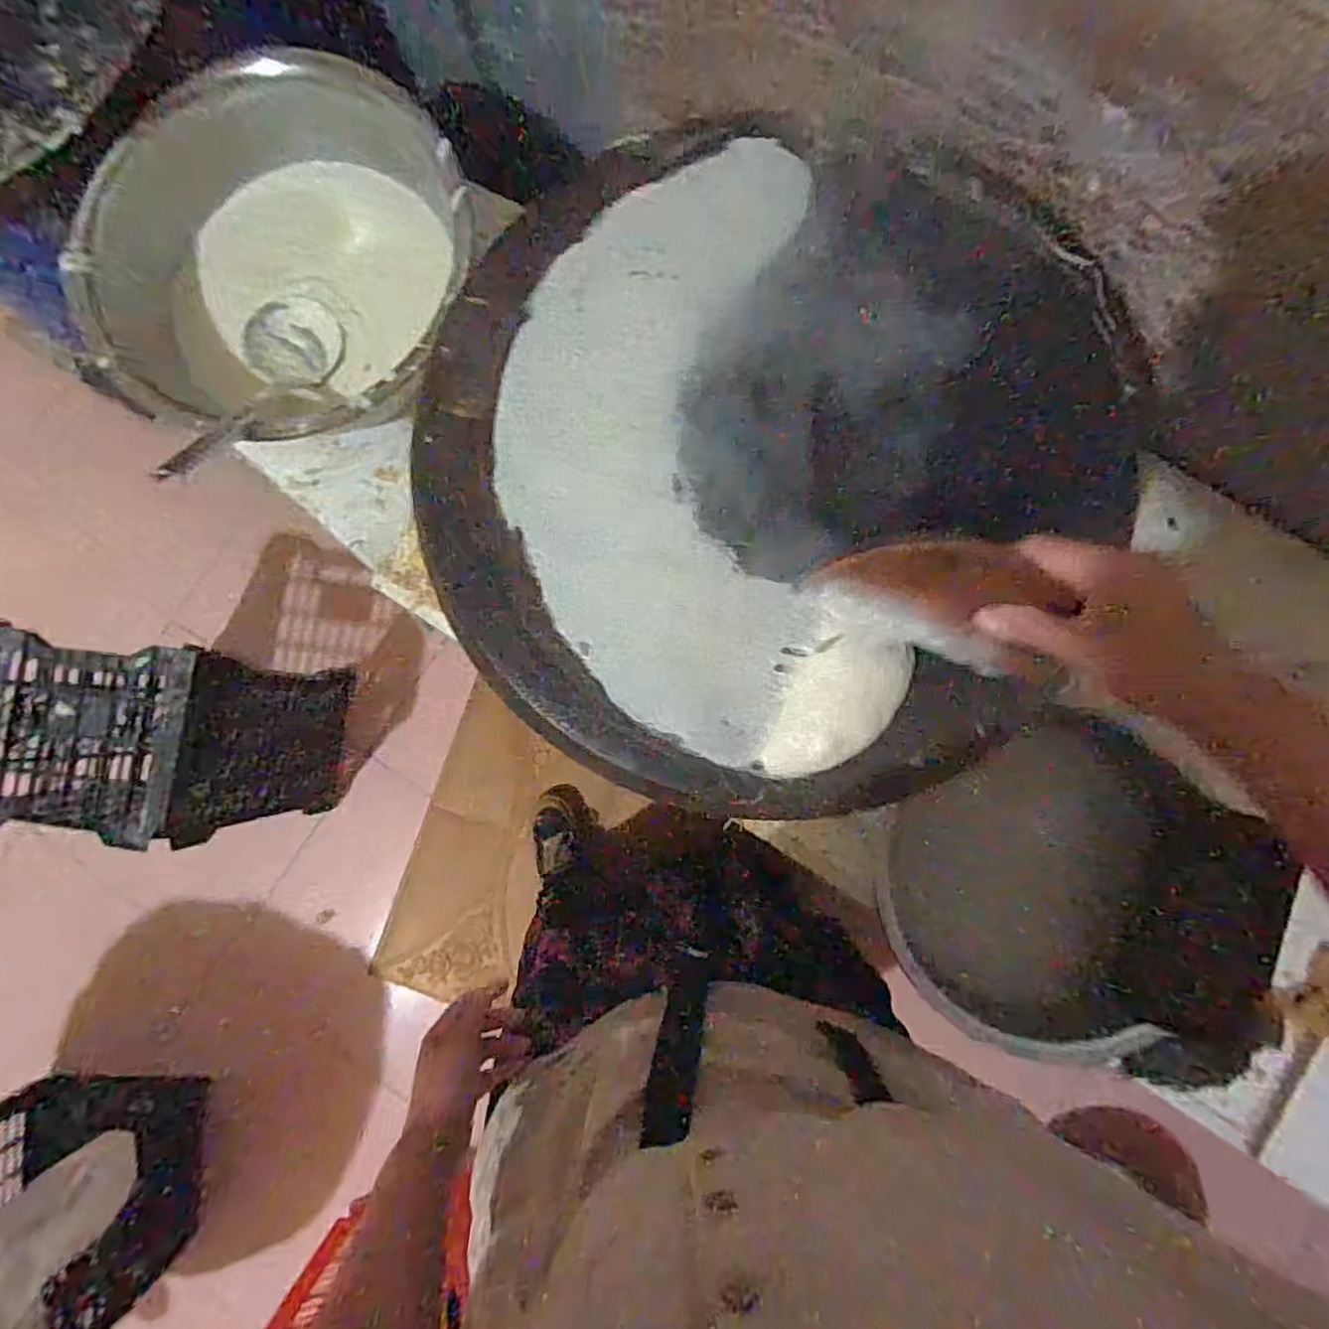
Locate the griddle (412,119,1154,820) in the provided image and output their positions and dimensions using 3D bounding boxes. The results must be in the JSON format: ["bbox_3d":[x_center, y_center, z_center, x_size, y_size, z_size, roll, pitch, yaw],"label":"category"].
[{"bbox_3d":[0.065,-0.158,0.495,0.490,0.049,0.498,0,85,1],"label":"griddle"}]

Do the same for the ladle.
[{"bbox_3d":[-0.454,-0.305,0.757,0.108,0.082,0.277,9,56,2],"label":"ladle"}]

